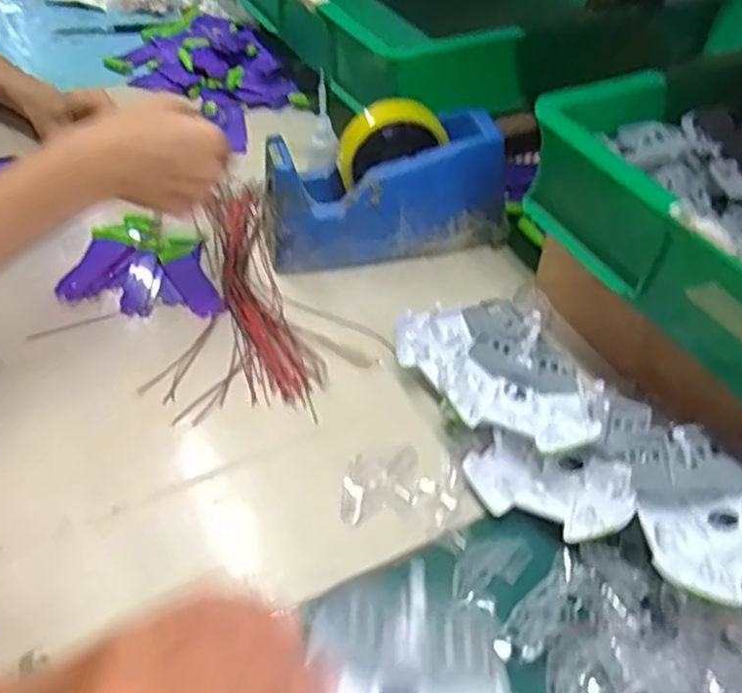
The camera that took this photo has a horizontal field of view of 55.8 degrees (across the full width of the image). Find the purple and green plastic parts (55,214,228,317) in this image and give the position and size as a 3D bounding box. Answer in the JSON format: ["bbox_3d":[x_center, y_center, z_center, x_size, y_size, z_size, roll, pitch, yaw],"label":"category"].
[{"bbox_3d":[-0.176,-0.067,0.576,0.125,0.012,0.100,8,47,6],"label":"purple and green plastic parts"}]

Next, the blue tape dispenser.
[{"bbox_3d":[0.013,-0.134,0.579,0.197,0.106,0.070,-10,48,-11],"label":"blue tape dispenser"}]

